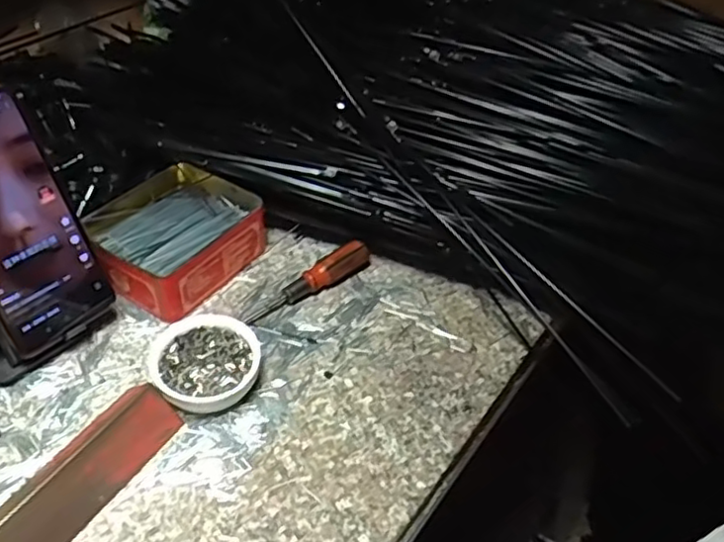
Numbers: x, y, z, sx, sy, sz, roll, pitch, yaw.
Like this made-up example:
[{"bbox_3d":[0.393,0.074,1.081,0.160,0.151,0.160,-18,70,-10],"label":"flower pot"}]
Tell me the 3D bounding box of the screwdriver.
[{"bbox_3d":[-0.039,0.007,0.521,0.116,0.024,0.019,-31,54,-32],"label":"screwdriver"}]

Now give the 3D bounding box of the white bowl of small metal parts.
[{"bbox_3d":[-0.107,0.065,0.454,0.072,0.026,0.065,-11,46,-16],"label":"white bowl of small metal parts"}]

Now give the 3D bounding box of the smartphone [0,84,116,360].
[{"bbox_3d":[-0.224,-0.030,0.426,0.007,0.163,0.076,12,38,44],"label":"smartphone"}]

